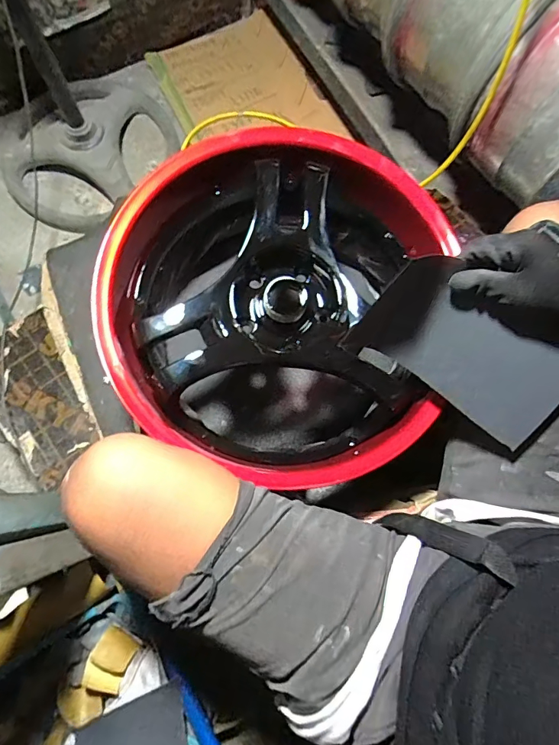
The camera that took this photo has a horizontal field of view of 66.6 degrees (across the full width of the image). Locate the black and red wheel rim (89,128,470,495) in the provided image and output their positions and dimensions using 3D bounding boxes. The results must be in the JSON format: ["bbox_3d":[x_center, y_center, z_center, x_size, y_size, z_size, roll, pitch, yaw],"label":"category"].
[{"bbox_3d":[-0.012,-0.076,0.602,0.414,0.215,0.434,0,76,-2],"label":"black and red wheel rim"}]

